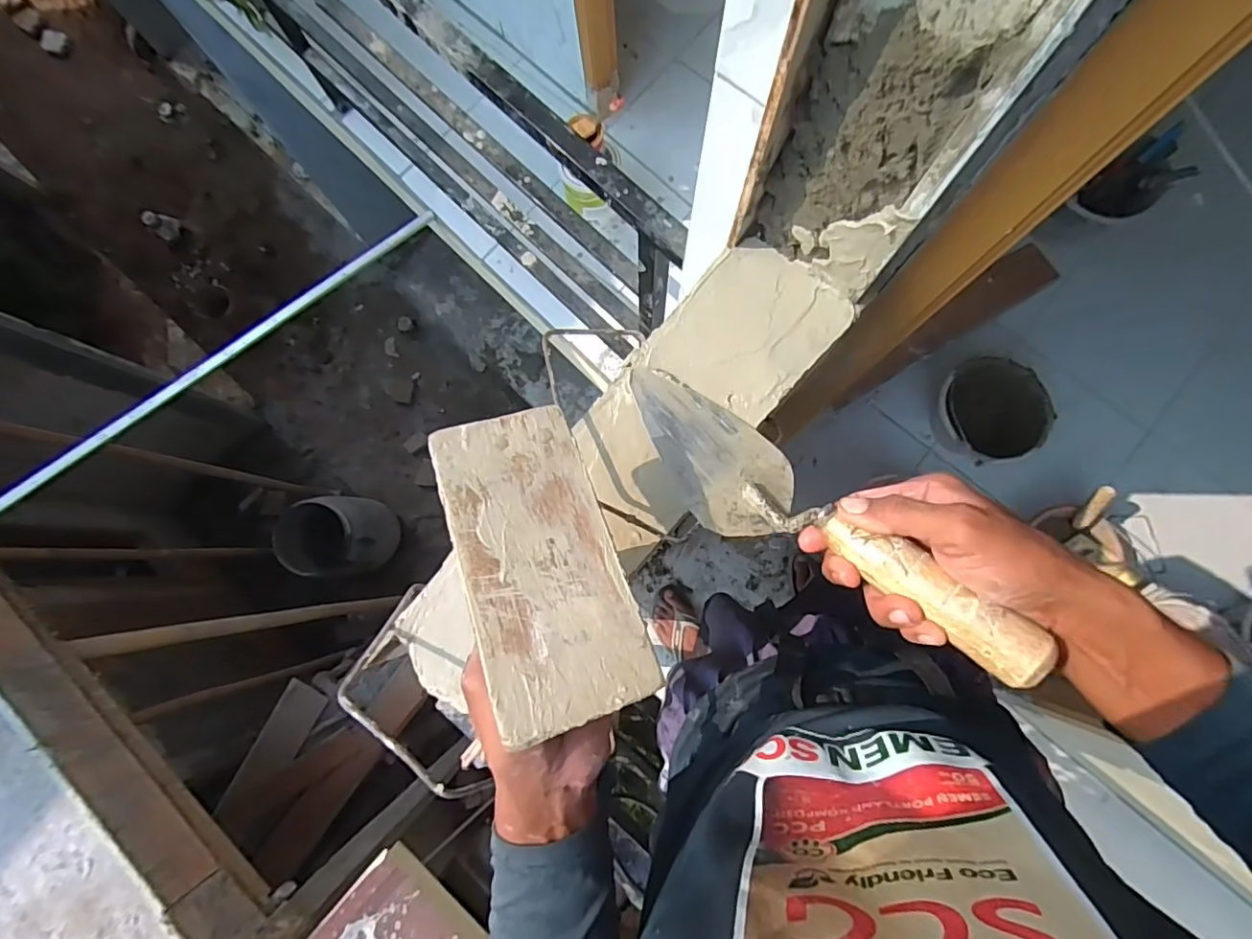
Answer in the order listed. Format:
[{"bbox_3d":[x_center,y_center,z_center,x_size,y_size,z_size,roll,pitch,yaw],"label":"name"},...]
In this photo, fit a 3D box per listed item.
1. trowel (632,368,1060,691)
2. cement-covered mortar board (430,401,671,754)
[{"bbox_3d":[0.110,0.026,0.369,0.085,0.066,0.304,-47,53,-7],"label":"trowel"},{"bbox_3d":[-0.048,0.046,0.304,0.079,0.022,0.173,-20,70,-3],"label":"cement-covered mortar board"}]

